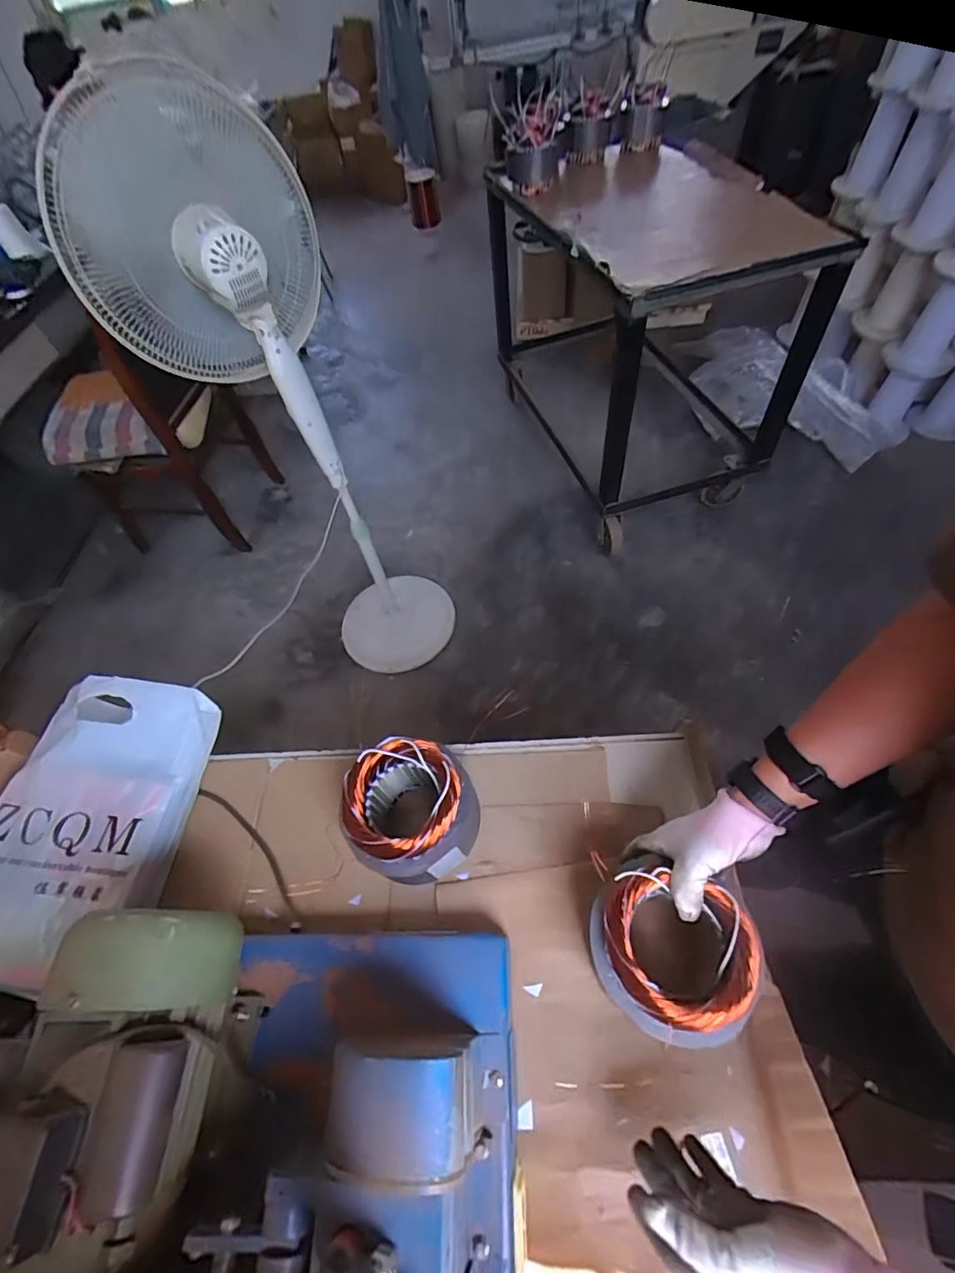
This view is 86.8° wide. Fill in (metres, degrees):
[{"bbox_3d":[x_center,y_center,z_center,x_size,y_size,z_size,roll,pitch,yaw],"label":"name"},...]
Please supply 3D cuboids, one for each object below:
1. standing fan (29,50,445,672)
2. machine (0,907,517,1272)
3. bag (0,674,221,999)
[{"bbox_3d":[-0.380,-0.398,1.281,0.344,1.303,0.429,19,62,18],"label":"standing fan"},{"bbox_3d":[-0.165,0.382,0.399,0.384,0.187,0.273,-1,58,3],"label":"machine"},{"bbox_3d":[-0.502,0.225,0.624,0.250,0.088,0.345,-2,57,6],"label":"bag"}]

